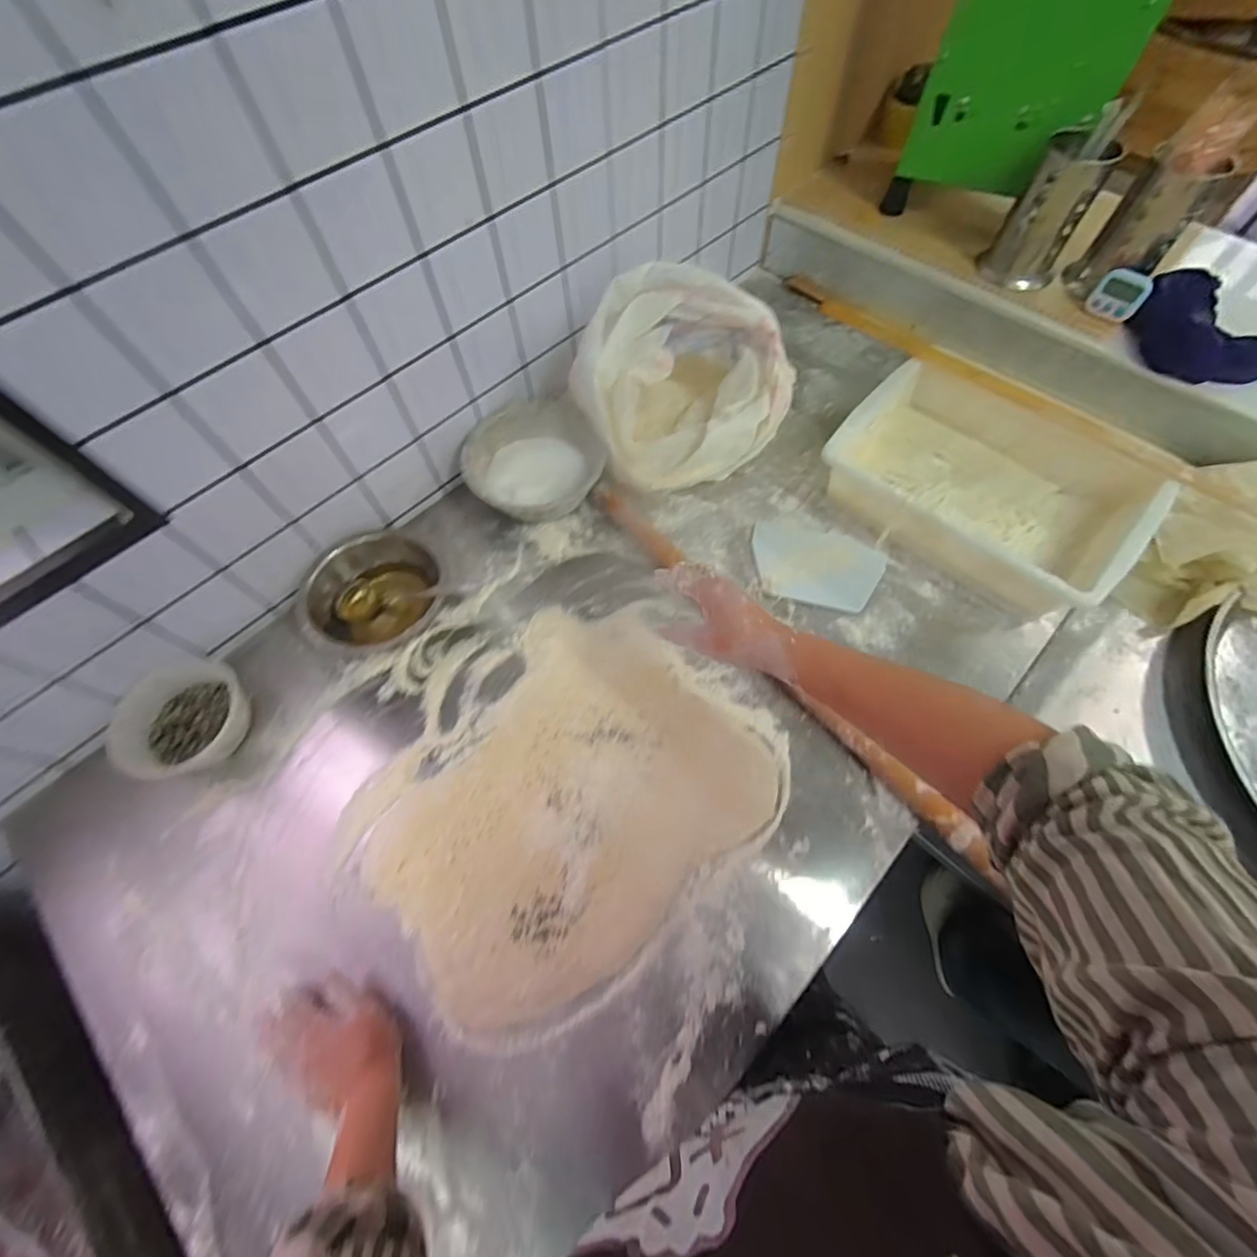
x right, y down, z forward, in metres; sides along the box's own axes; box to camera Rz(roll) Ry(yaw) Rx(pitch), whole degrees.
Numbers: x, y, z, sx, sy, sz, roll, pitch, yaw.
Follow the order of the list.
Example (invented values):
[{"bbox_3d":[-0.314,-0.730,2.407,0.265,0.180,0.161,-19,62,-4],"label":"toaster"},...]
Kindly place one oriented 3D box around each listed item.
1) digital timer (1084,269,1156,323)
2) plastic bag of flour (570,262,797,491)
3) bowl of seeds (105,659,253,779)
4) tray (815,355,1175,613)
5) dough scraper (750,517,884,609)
[{"bbox_3d":[0.725,-0.493,0.790,0.011,0.060,0.067,-31,61,-21],"label":"digital timer"},{"bbox_3d":[0.076,-0.358,0.772,0.276,0.180,0.211,-23,66,-9],"label":"plastic bag of flour"},{"bbox_3d":[-0.546,0.105,0.662,0.134,0.054,0.145,-1,64,2],"label":"bowl of seeds"},{"bbox_3d":[0.491,-0.203,0.754,0.376,0.102,0.270,40,72,19],"label":"tray"},{"bbox_3d":[0.268,-0.093,0.769,0.182,0.004,0.131,18,66,10],"label":"dough scraper"}]

